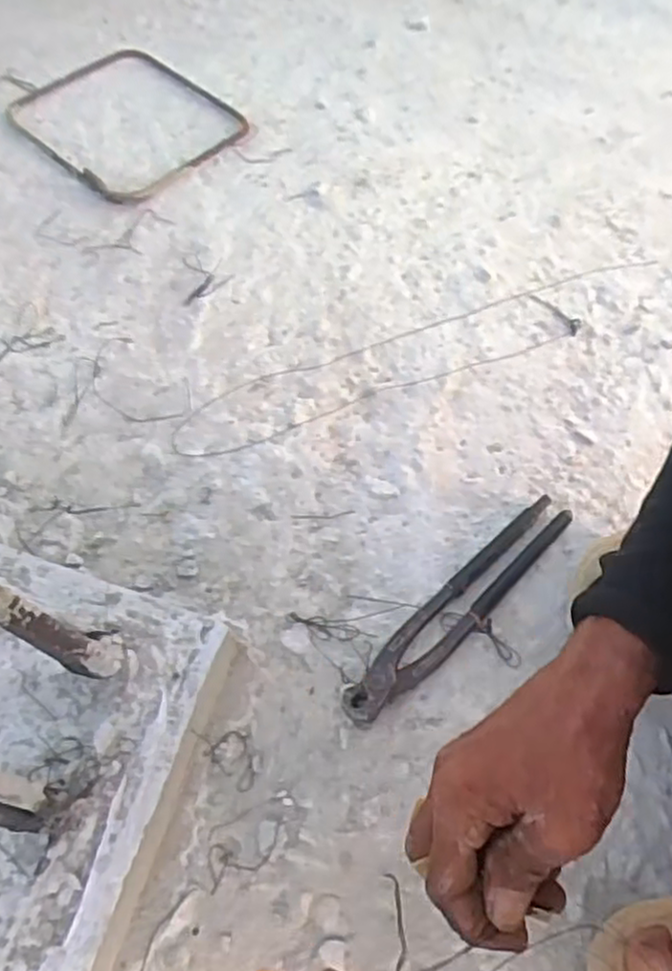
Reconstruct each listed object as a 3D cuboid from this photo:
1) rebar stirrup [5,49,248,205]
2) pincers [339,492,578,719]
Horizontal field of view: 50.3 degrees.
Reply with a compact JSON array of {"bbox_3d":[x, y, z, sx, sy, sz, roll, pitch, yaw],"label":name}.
[{"bbox_3d":[-0.236,-0.408,0.797,0.192,0.011,0.255,-41,66,-20],"label":"rebar stirrup"},{"bbox_3d":[0.090,0.085,0.514,0.222,0.020,0.036,-41,68,-18],"label":"pincers"}]

